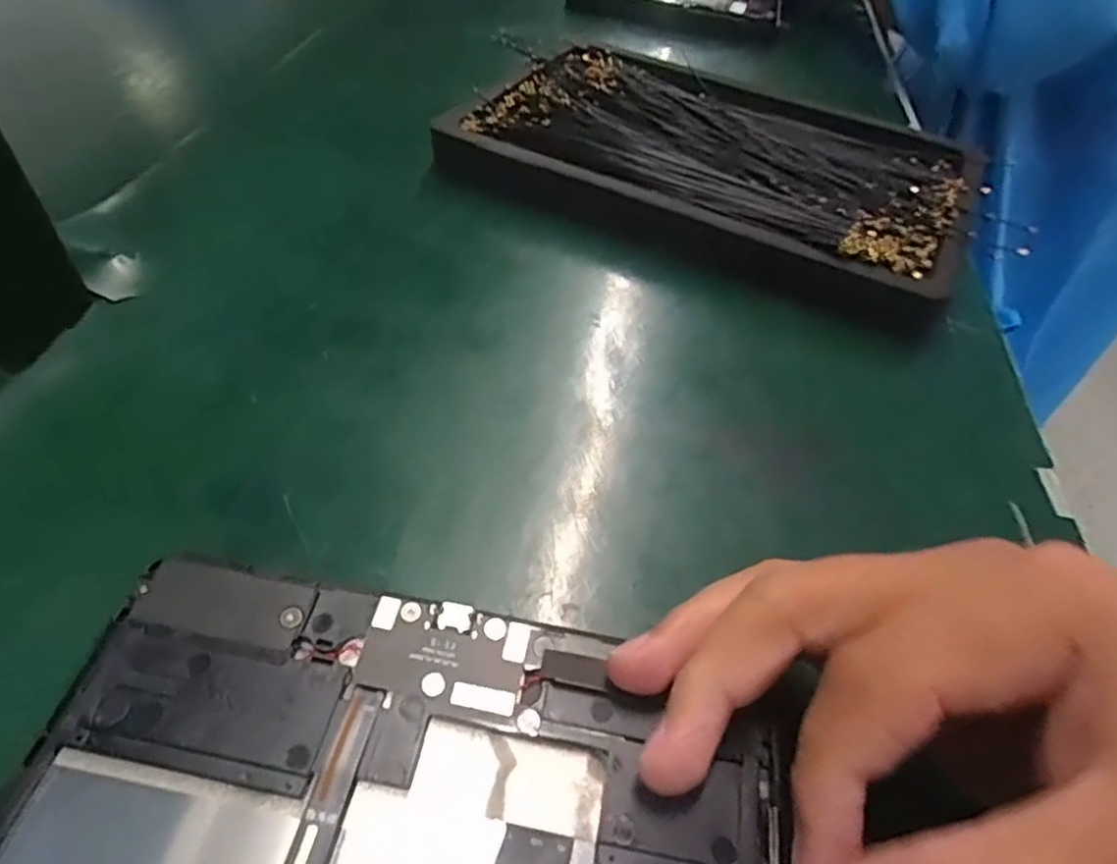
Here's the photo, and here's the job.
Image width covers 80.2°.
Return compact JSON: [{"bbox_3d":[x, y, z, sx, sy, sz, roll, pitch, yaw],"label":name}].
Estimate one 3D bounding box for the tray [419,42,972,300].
[{"bbox_3d":[0.080,-0.142,0.341,0.235,0.025,0.163,25,51,15],"label":"tray"}]

